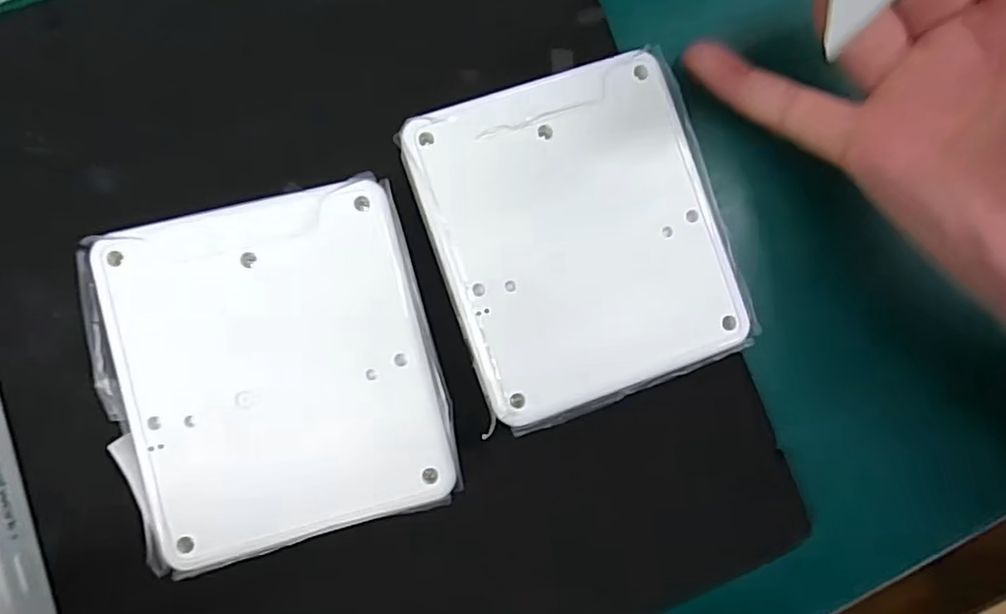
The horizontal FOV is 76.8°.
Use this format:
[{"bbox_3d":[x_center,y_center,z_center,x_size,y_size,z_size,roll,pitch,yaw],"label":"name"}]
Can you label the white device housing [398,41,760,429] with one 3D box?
[{"bbox_3d":[0.022,-0.021,0.195,0.082,0.017,0.093,-19,90,-7],"label":"white device housing"}]

